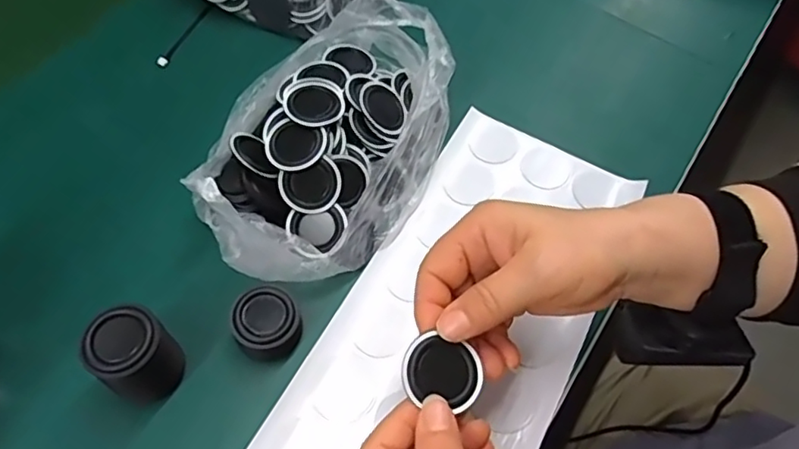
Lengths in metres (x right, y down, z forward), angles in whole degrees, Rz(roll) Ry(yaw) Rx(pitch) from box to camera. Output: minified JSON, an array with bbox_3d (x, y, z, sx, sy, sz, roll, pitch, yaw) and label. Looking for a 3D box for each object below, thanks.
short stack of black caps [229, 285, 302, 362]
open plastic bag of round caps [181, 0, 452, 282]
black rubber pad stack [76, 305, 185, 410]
[{"bbox_3d":[-0.078,0.059,0.352,0.037,0.029,0.038,-20,64,-15],"label":"short stack of black caps"},{"bbox_3d":[-0.051,-0.057,0.386,0.139,0.076,0.196,20,61,7],"label":"open plastic bag of round caps"},{"bbox_3d":[-0.142,0.071,0.321,0.038,0.061,0.035,-39,70,-22],"label":"black rubber pad stack"}]

